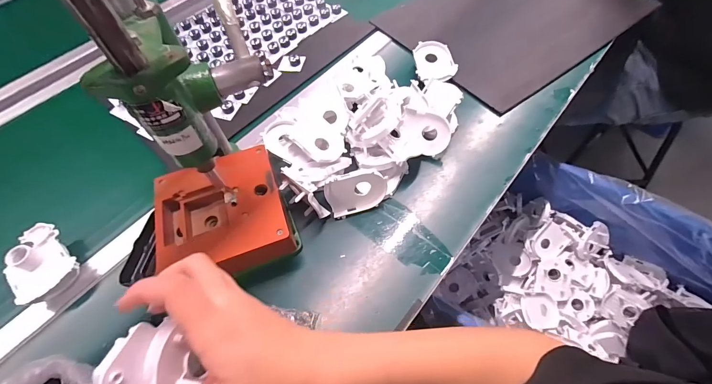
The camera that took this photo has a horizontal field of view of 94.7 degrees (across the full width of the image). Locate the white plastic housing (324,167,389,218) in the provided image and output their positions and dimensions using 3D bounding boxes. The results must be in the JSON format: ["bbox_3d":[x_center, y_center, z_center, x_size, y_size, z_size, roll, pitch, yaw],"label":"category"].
[{"bbox_3d":[0.001,0.002,0.450,0.083,0.070,0.022,-11,54,-9],"label":"white plastic housing"}]

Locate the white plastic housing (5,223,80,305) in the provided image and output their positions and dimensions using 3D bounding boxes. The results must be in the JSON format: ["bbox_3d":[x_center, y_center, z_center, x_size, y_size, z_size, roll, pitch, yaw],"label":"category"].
[{"bbox_3d":[-0.423,0.090,0.430,0.097,0.041,0.069,37,61,24],"label":"white plastic housing"}]

